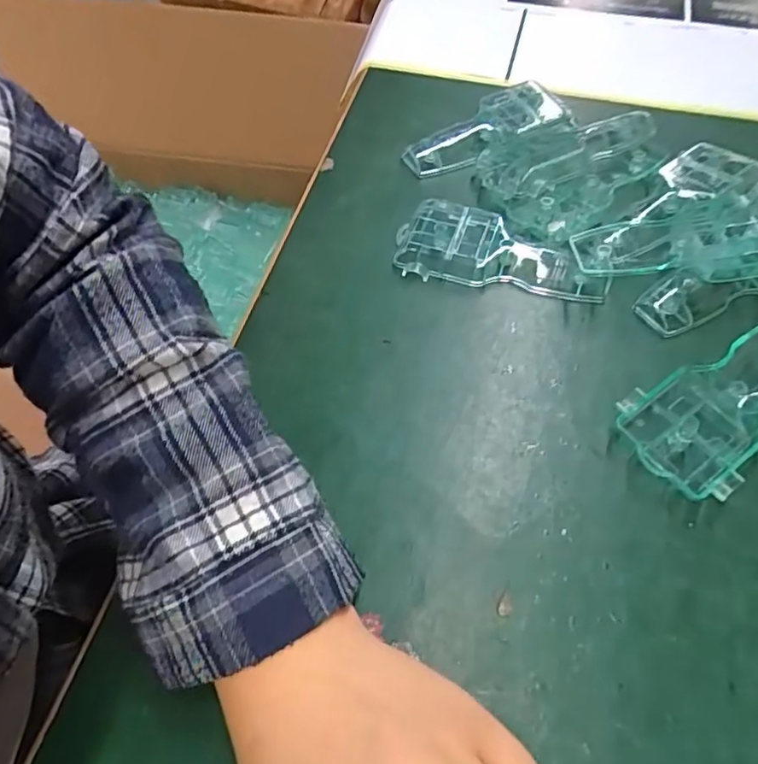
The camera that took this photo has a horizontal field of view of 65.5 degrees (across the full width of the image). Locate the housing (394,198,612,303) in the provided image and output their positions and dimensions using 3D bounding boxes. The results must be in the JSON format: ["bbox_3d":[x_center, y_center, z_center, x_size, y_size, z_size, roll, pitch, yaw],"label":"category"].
[{"bbox_3d":[0.074,-0.080,0.352,0.123,0.016,0.053,11,60,7],"label":"housing"}]

